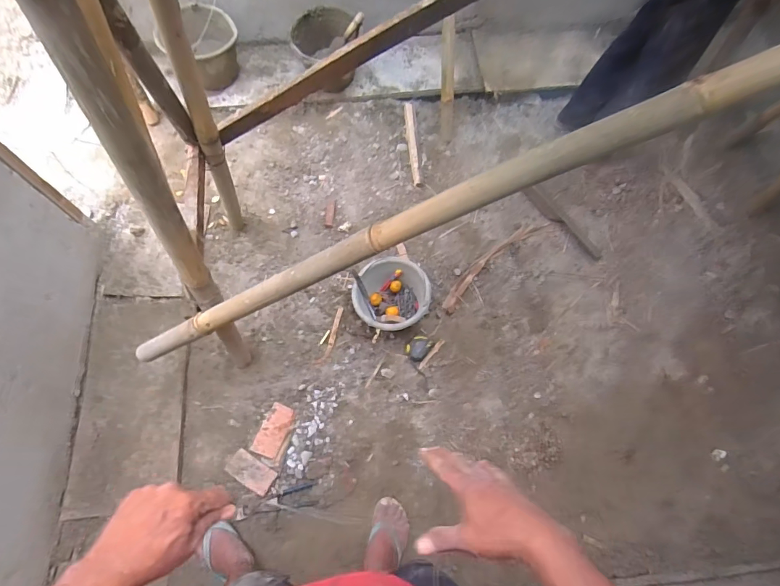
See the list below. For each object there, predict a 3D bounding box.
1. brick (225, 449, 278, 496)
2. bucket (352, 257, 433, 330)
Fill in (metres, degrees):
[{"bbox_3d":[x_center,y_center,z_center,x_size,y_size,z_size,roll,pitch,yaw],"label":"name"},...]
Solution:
[{"bbox_3d":[-0.411,0.528,1.232,0.142,0.036,0.073,30,69,10],"label":"brick"},{"bbox_3d":[0.001,0.016,1.422,0.239,0.165,0.238,1,68,-2],"label":"bucket"}]

